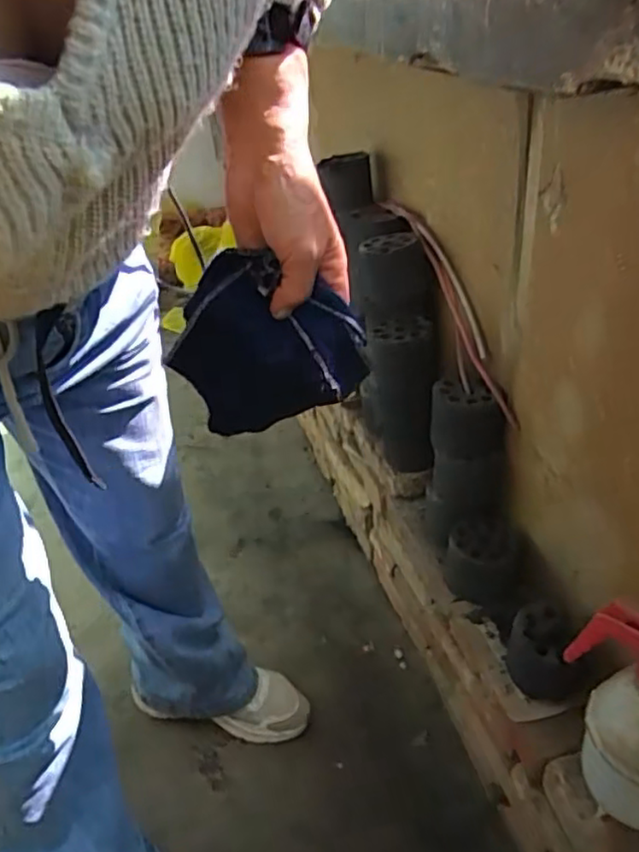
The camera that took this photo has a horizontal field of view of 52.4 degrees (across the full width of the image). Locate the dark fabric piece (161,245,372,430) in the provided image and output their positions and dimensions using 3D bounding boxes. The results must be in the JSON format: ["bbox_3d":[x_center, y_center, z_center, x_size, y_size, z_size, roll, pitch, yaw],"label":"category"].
[{"bbox_3d":[-0.039,-0.056,0.468,0.136,0.119,0.047,10,36,19],"label":"dark fabric piece"}]

